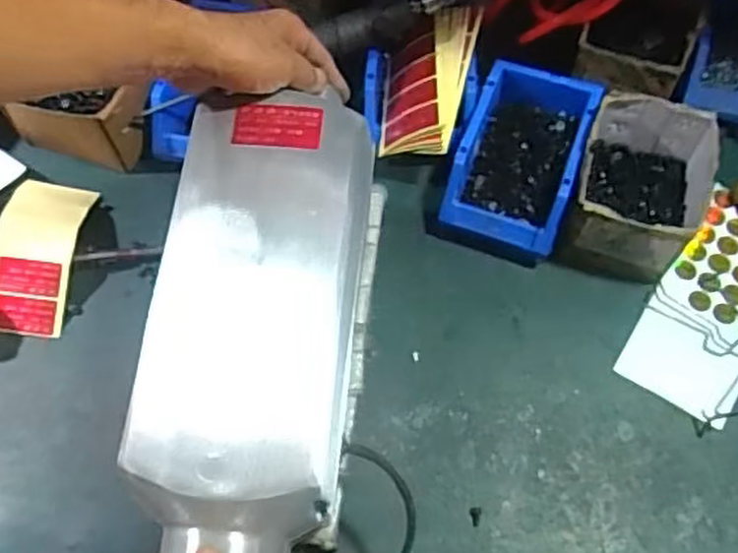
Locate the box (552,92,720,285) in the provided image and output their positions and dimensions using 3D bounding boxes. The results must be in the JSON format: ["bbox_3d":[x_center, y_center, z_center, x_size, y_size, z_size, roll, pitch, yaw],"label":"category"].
[{"bbox_3d":[0.265,-0.086,0.714,0.115,0.097,0.153,18,65,11],"label":"box"}]

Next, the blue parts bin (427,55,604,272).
[{"bbox_3d":[0.149,-0.118,0.747,0.123,0.086,0.177,19,65,12],"label":"blue parts bin"}]

